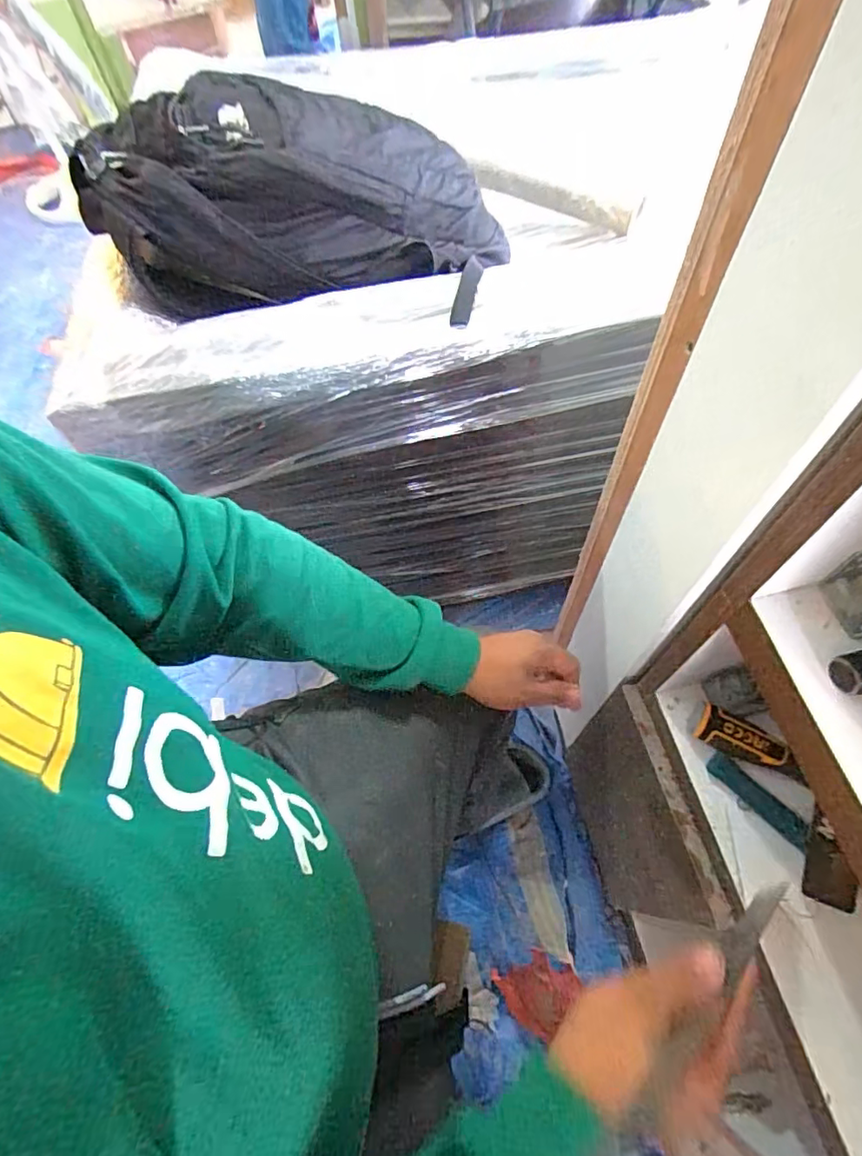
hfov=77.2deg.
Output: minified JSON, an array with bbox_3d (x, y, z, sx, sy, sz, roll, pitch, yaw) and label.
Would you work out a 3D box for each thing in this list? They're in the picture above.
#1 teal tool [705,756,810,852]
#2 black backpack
[{"bbox_3d":[0.309,0.208,0.510,0.023,0.013,0.096,-37,64,-16],"label":"teal tool"},{"bbox_3d":[-0.142,-0.428,0.616,0.452,0.157,0.300,-2,60,3],"label":"black backpack"}]

